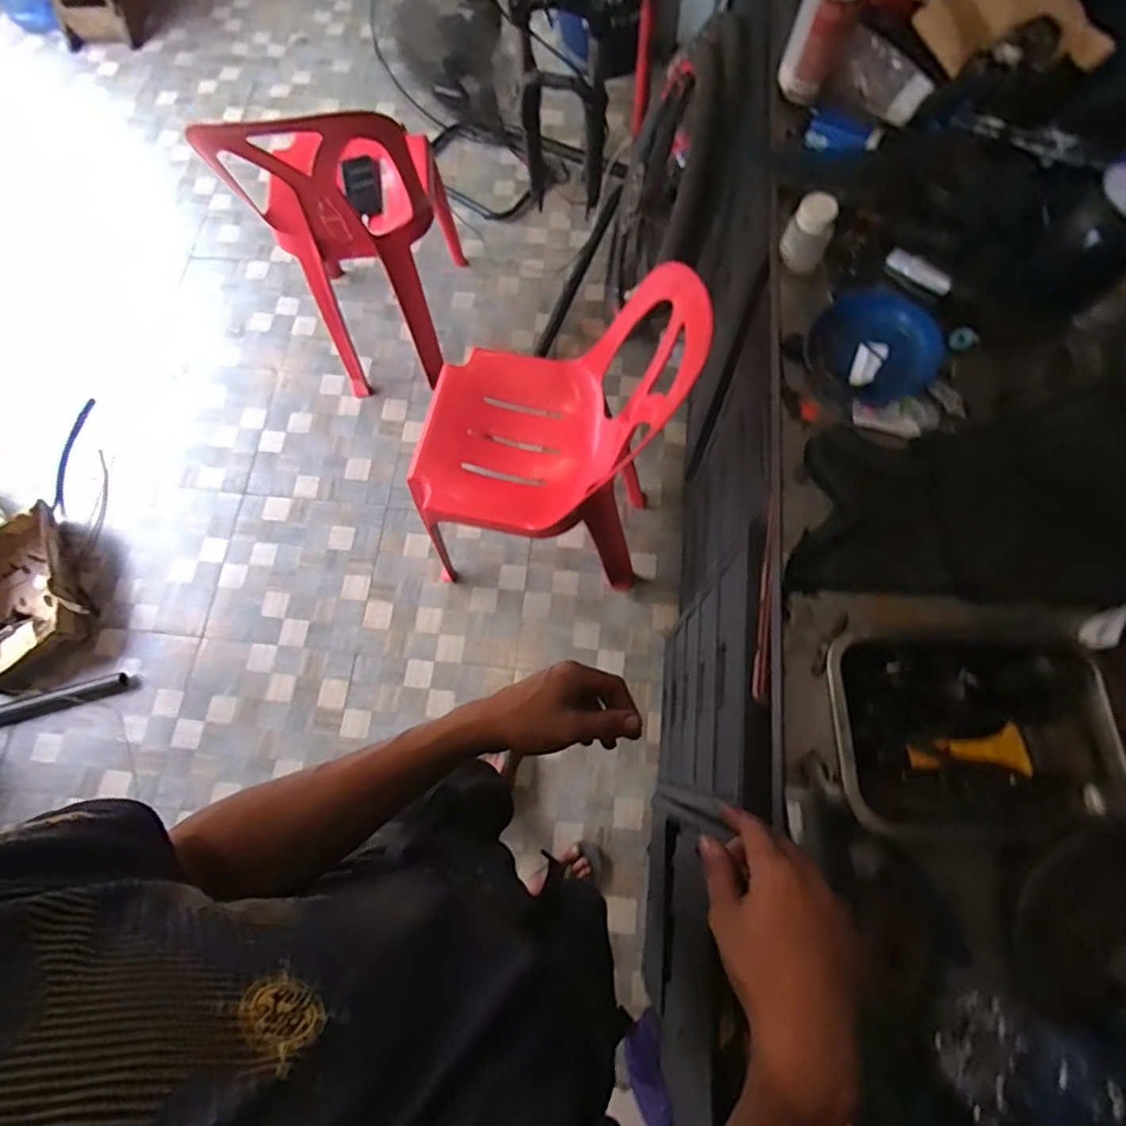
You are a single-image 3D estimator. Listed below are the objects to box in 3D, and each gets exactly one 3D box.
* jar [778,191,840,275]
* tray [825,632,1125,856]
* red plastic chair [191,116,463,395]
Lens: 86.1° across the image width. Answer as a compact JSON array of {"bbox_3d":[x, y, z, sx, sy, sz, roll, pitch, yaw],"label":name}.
[{"bbox_3d":[0.292,-0.390,0.718,0.055,0.077,0.045,26,75,9],"label":"jar"},{"bbox_3d":[0.380,0.155,0.565,0.257,0.039,0.190,5,72,3],"label":"tray"},{"bbox_3d":[-0.491,-0.831,1.447,0.368,0.746,0.453,-2,72,1],"label":"red plastic chair"}]

